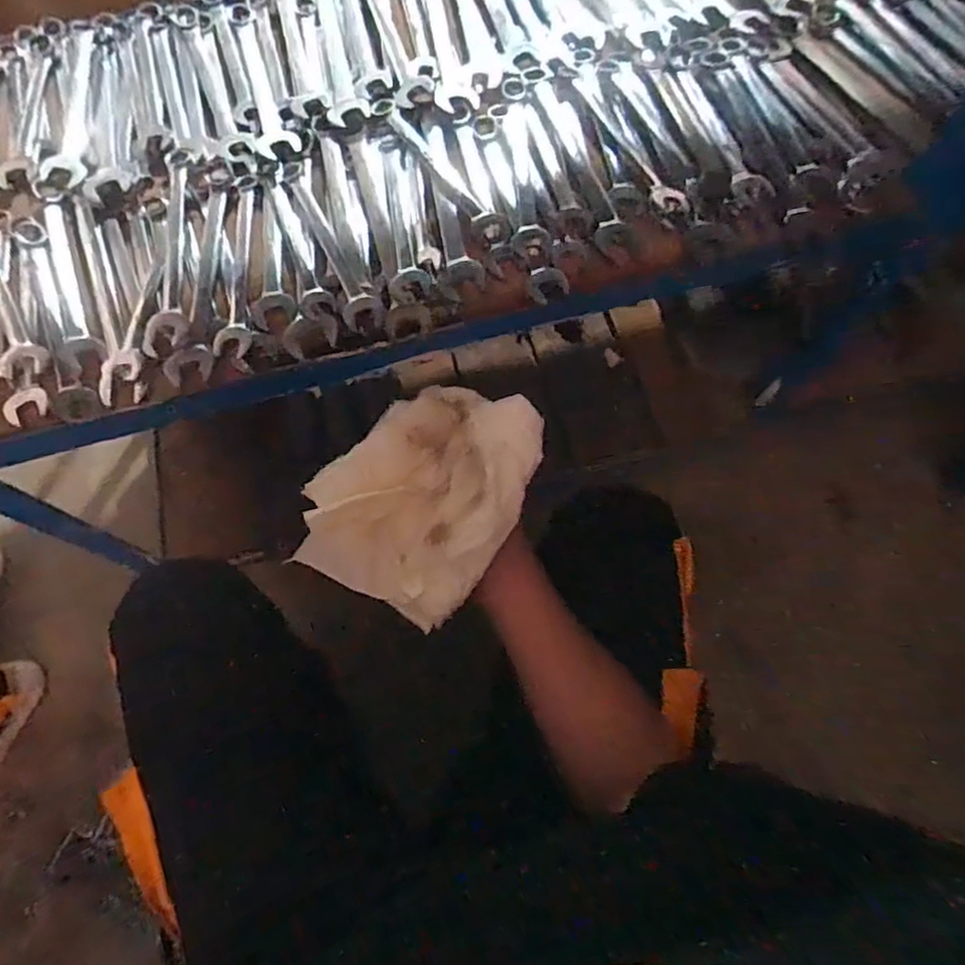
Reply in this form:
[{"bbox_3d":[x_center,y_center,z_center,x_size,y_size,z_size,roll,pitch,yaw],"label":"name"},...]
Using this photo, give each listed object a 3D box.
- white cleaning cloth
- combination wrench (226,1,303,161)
[{"bbox_3d":[-0.048,0.008,0.549,0.159,0.055,0.213,33,70,15],"label":"white cleaning cloth"},{"bbox_3d":[-0.267,-0.478,0.722,0.044,0.011,0.284,-19,66,-7],"label":"combination wrench"}]

